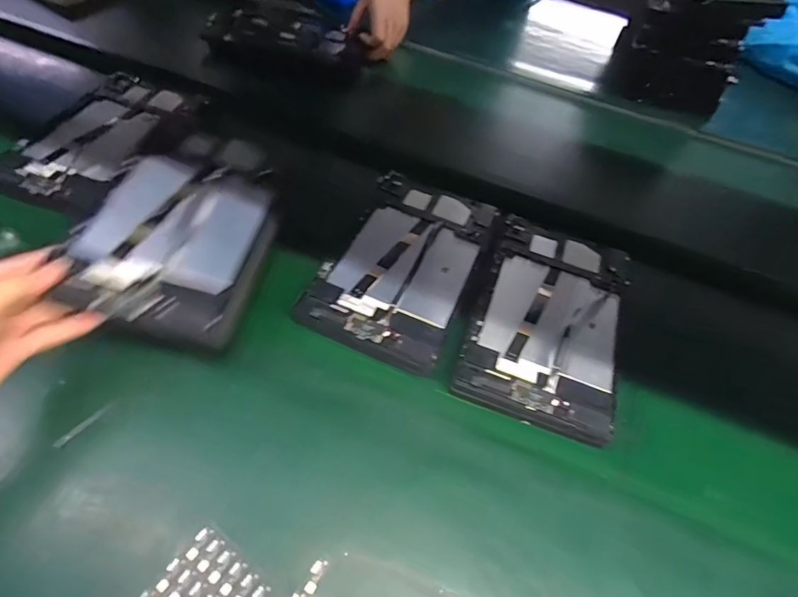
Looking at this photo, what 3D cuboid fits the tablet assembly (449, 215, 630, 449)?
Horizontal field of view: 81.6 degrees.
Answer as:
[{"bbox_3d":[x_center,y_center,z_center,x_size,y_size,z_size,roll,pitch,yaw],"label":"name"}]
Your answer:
[{"bbox_3d":[0.162,0.014,0.486,0.148,0.008,0.250,21,54,7],"label":"tablet assembly"}]

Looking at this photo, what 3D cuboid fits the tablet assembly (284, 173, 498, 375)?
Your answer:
[{"bbox_3d":[0.008,-0.048,0.516,0.149,0.010,0.252,23,54,8],"label":"tablet assembly"}]

